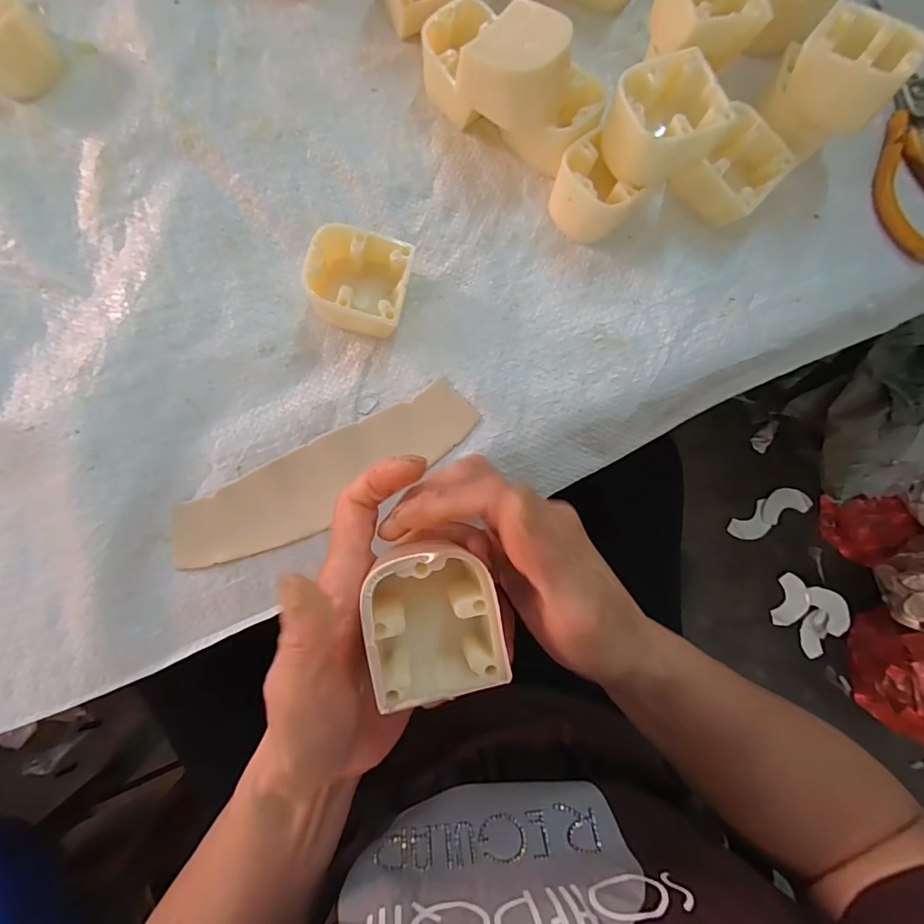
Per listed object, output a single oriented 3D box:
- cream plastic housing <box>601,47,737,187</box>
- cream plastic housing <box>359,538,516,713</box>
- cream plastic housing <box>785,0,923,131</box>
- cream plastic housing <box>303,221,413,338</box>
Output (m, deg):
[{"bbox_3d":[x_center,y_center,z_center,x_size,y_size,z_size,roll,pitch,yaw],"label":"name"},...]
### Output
[{"bbox_3d":[0.111,-0.191,0.270,0.057,0.031,0.050,-22,84,-5],"label":"cream plastic housing"},{"bbox_3d":[-0.011,0.062,0.191,0.050,0.029,0.059,-10,83,-3],"label":"cream plastic housing"},{"bbox_3d":[0.220,-0.223,0.290,0.055,0.063,0.048,35,82,3],"label":"cream plastic housing"},{"bbox_3d":[-0.059,-0.102,0.280,0.054,0.033,0.055,11,82,-1],"label":"cream plastic housing"}]

